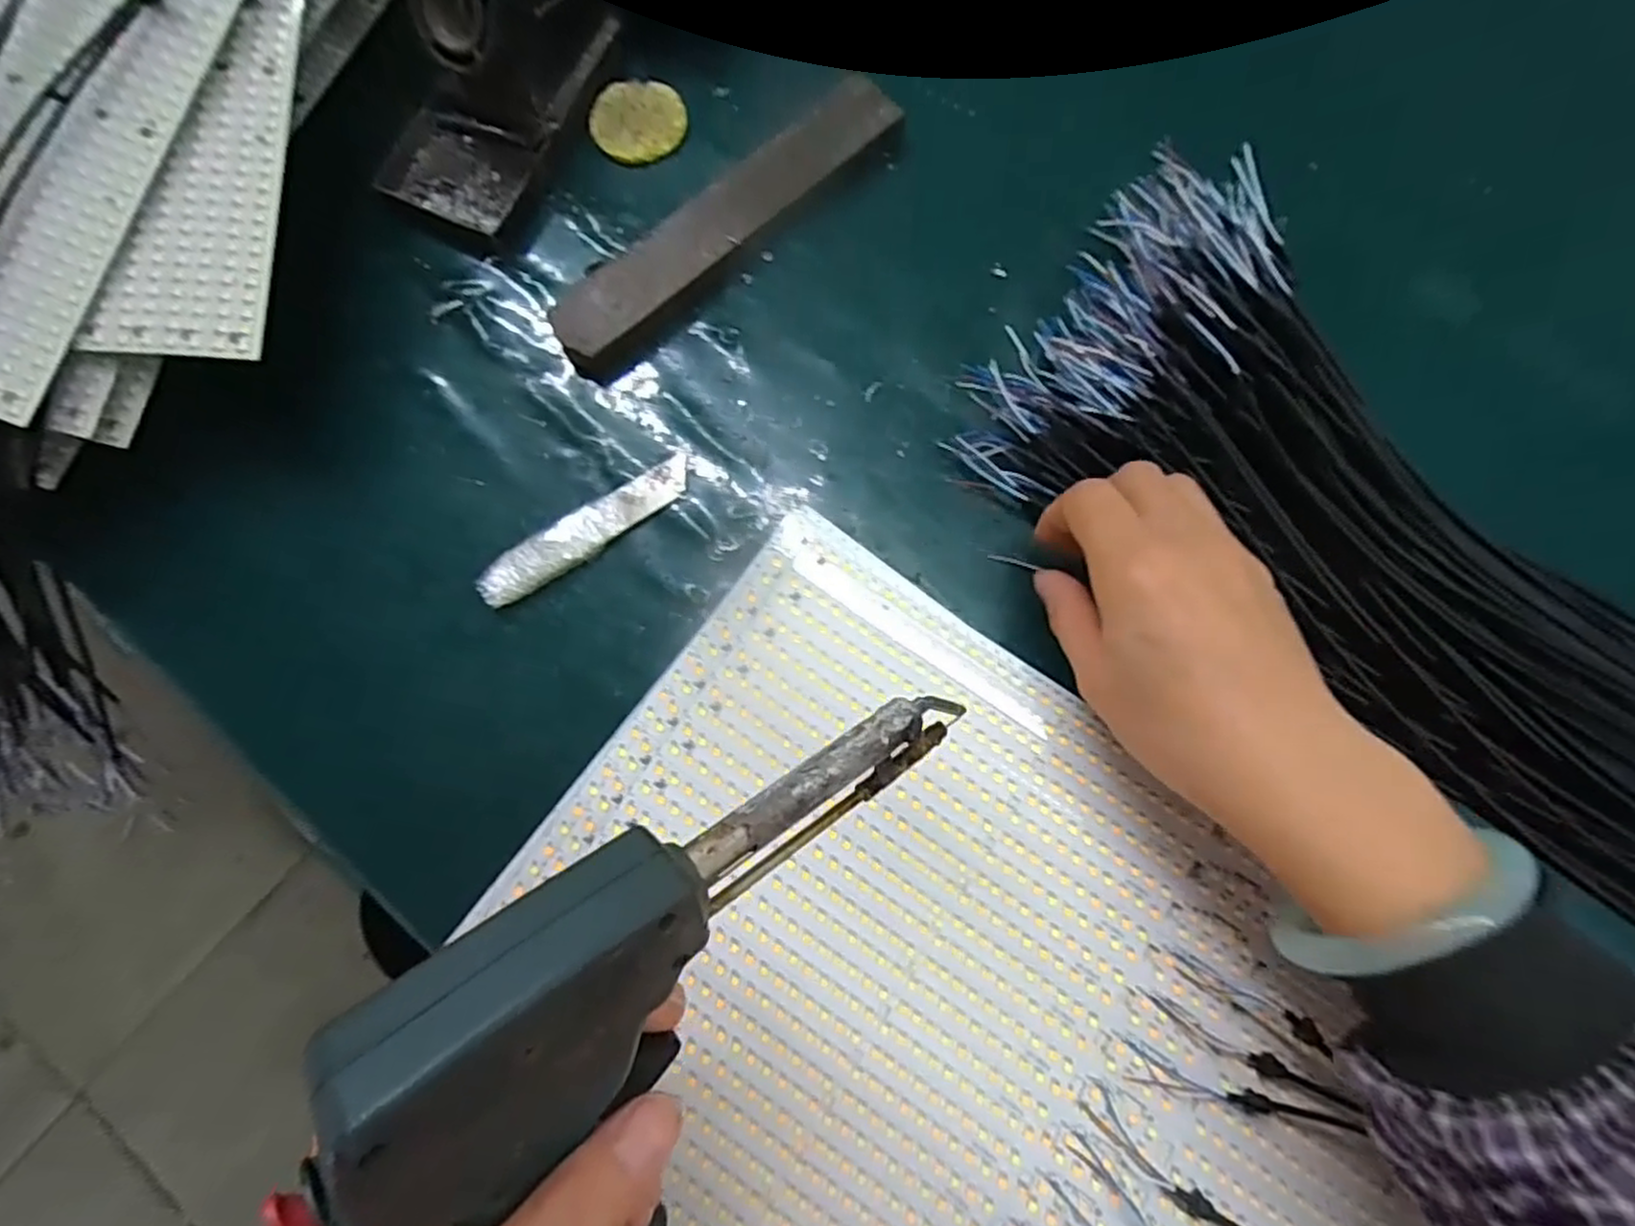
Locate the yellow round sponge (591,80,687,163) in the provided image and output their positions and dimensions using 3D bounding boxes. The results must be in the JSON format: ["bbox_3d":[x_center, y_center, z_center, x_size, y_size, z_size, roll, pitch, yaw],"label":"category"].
[{"bbox_3d":[-0.090,-0.251,0.373,0.046,0.006,0.043,0,79,0],"label":"yellow round sponge"}]

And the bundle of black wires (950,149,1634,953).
[{"bbox_3d":[0.282,0.003,0.284,0.465,0.060,0.151,34,81,6],"label":"bundle of black wires"}]

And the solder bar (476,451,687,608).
[{"bbox_3d":[-0.103,-0.038,0.331,0.104,0.009,0.022,-33,81,-5],"label":"solder bar"}]

